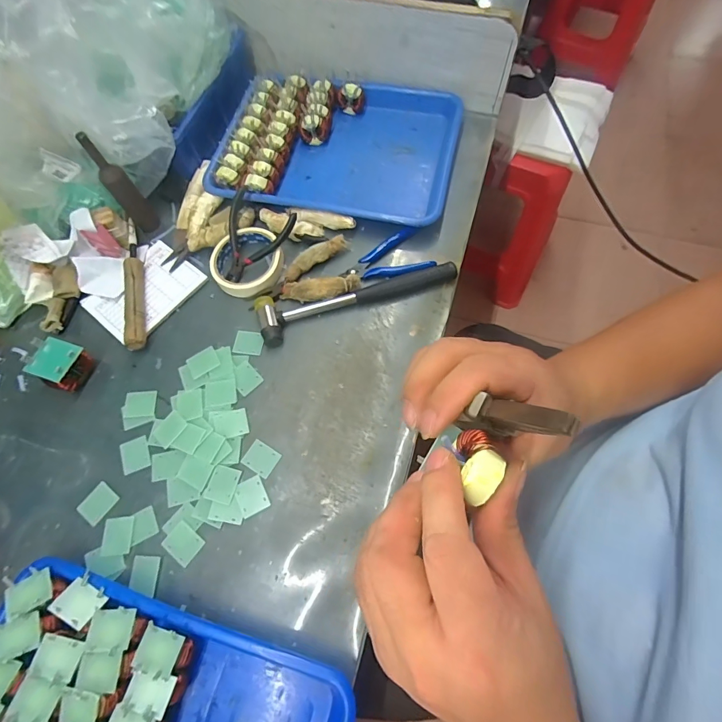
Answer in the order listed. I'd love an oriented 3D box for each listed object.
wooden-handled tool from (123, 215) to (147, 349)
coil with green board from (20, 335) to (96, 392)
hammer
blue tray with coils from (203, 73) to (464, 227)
[{"bbox_3d":[-0.285,-0.098,0.498,0.021,0.022,0.185,-14,69,-3],"label":"wooden-handled tool"},{"bbox_3d":[-0.343,0.004,0.452,0.053,0.046,0.049,21,71,11],"label":"coil with green board"},{"bbox_3d":[-0.001,-0.073,0.478,0.245,0.024,0.059,-13,69,-2],"label":"hammer"},{"bbox_3d":[-0.030,-0.310,0.559,0.322,0.035,0.246,12,70,7],"label":"blue tray with coils"}]

